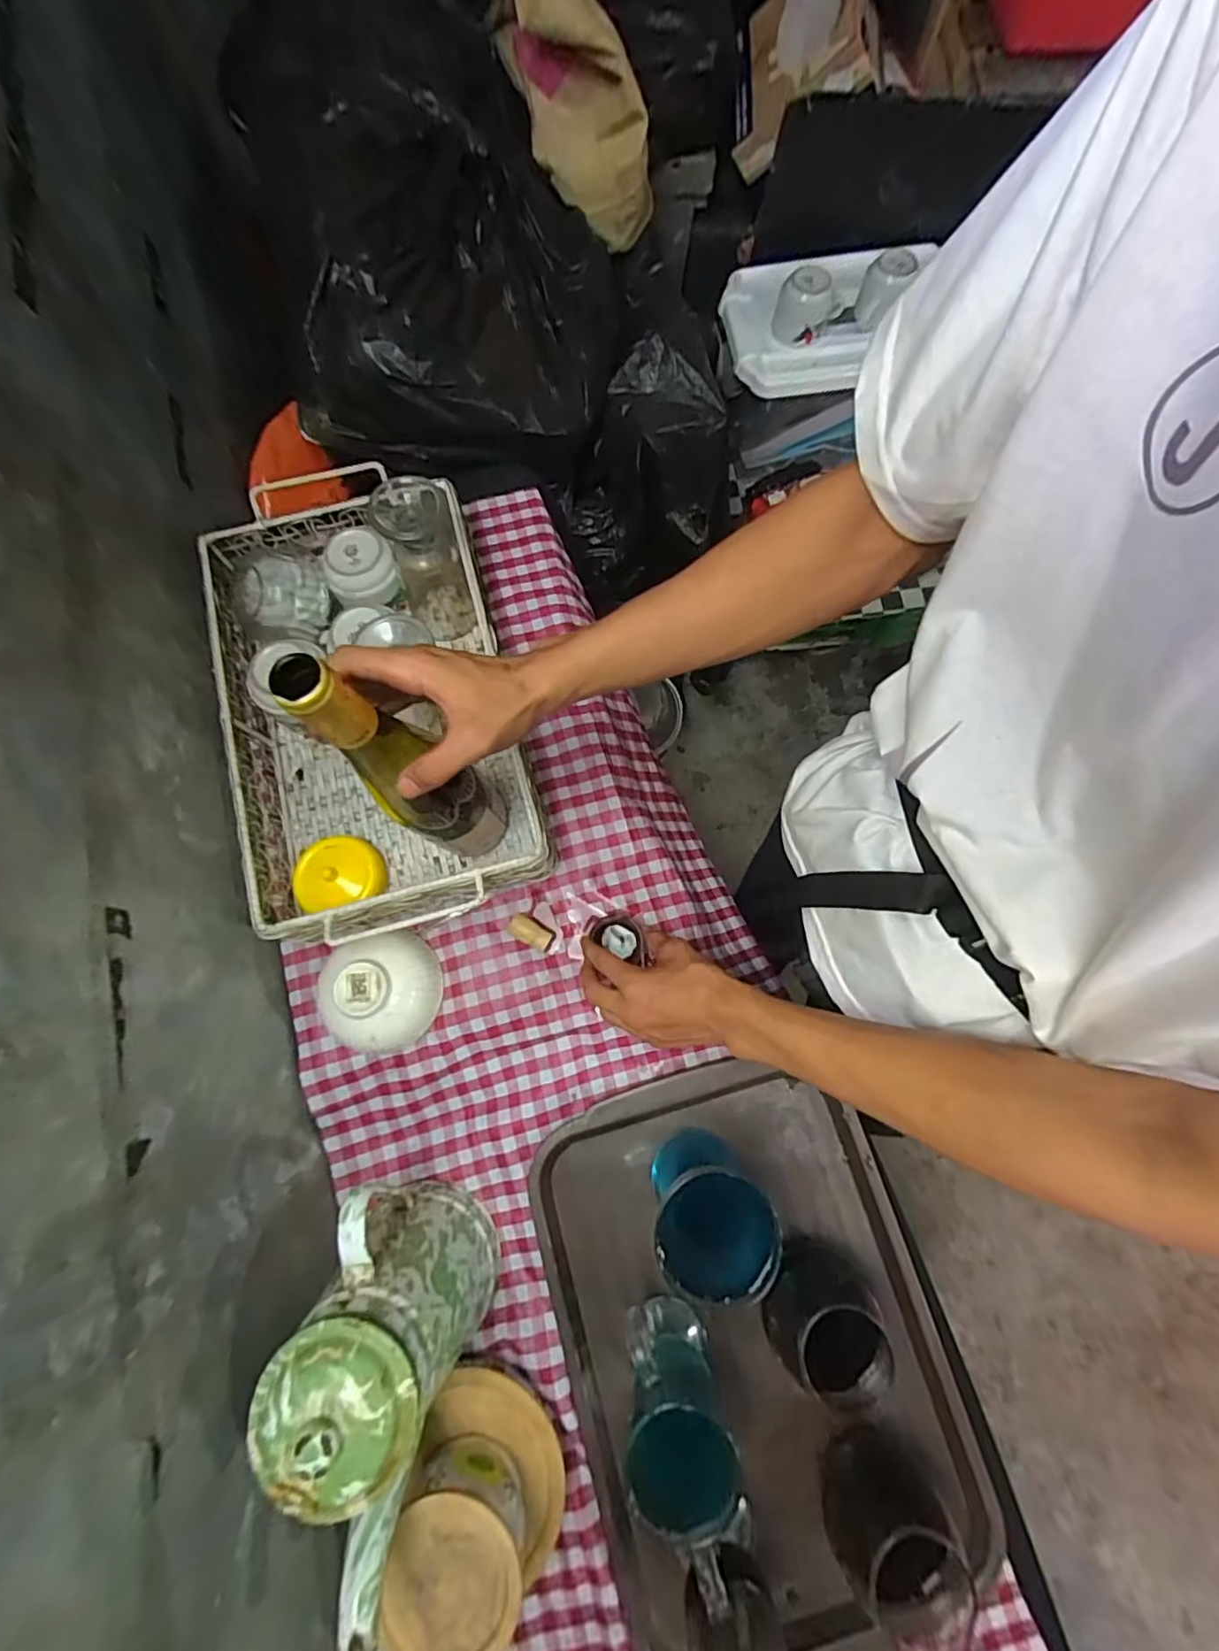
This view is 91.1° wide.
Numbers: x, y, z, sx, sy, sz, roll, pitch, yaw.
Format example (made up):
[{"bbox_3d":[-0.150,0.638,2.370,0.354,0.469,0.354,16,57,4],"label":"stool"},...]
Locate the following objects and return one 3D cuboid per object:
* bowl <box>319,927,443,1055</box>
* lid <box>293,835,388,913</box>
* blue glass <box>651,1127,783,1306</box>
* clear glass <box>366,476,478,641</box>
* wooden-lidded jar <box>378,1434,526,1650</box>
[{"bbox_3d":[-0.201,0.146,0.527,0.085,0.058,0.106,7,76,2],"label":"bowl"},{"bbox_3d":[-0.252,0.040,0.557,0.078,0.025,0.067,-14,74,-25],"label":"lid"},{"bbox_3d":[0.081,0.308,0.485,0.080,0.131,0.085,-6,76,-1],"label":"blue glass"},{"bbox_3d":[-0.178,-0.255,0.575,0.068,0.147,0.074,-12,76,-3],"label":"clear glass"},{"bbox_3d":[-0.104,0.511,0.424,0.086,0.071,0.097,11,76,3],"label":"wooden-lidded jar"}]

